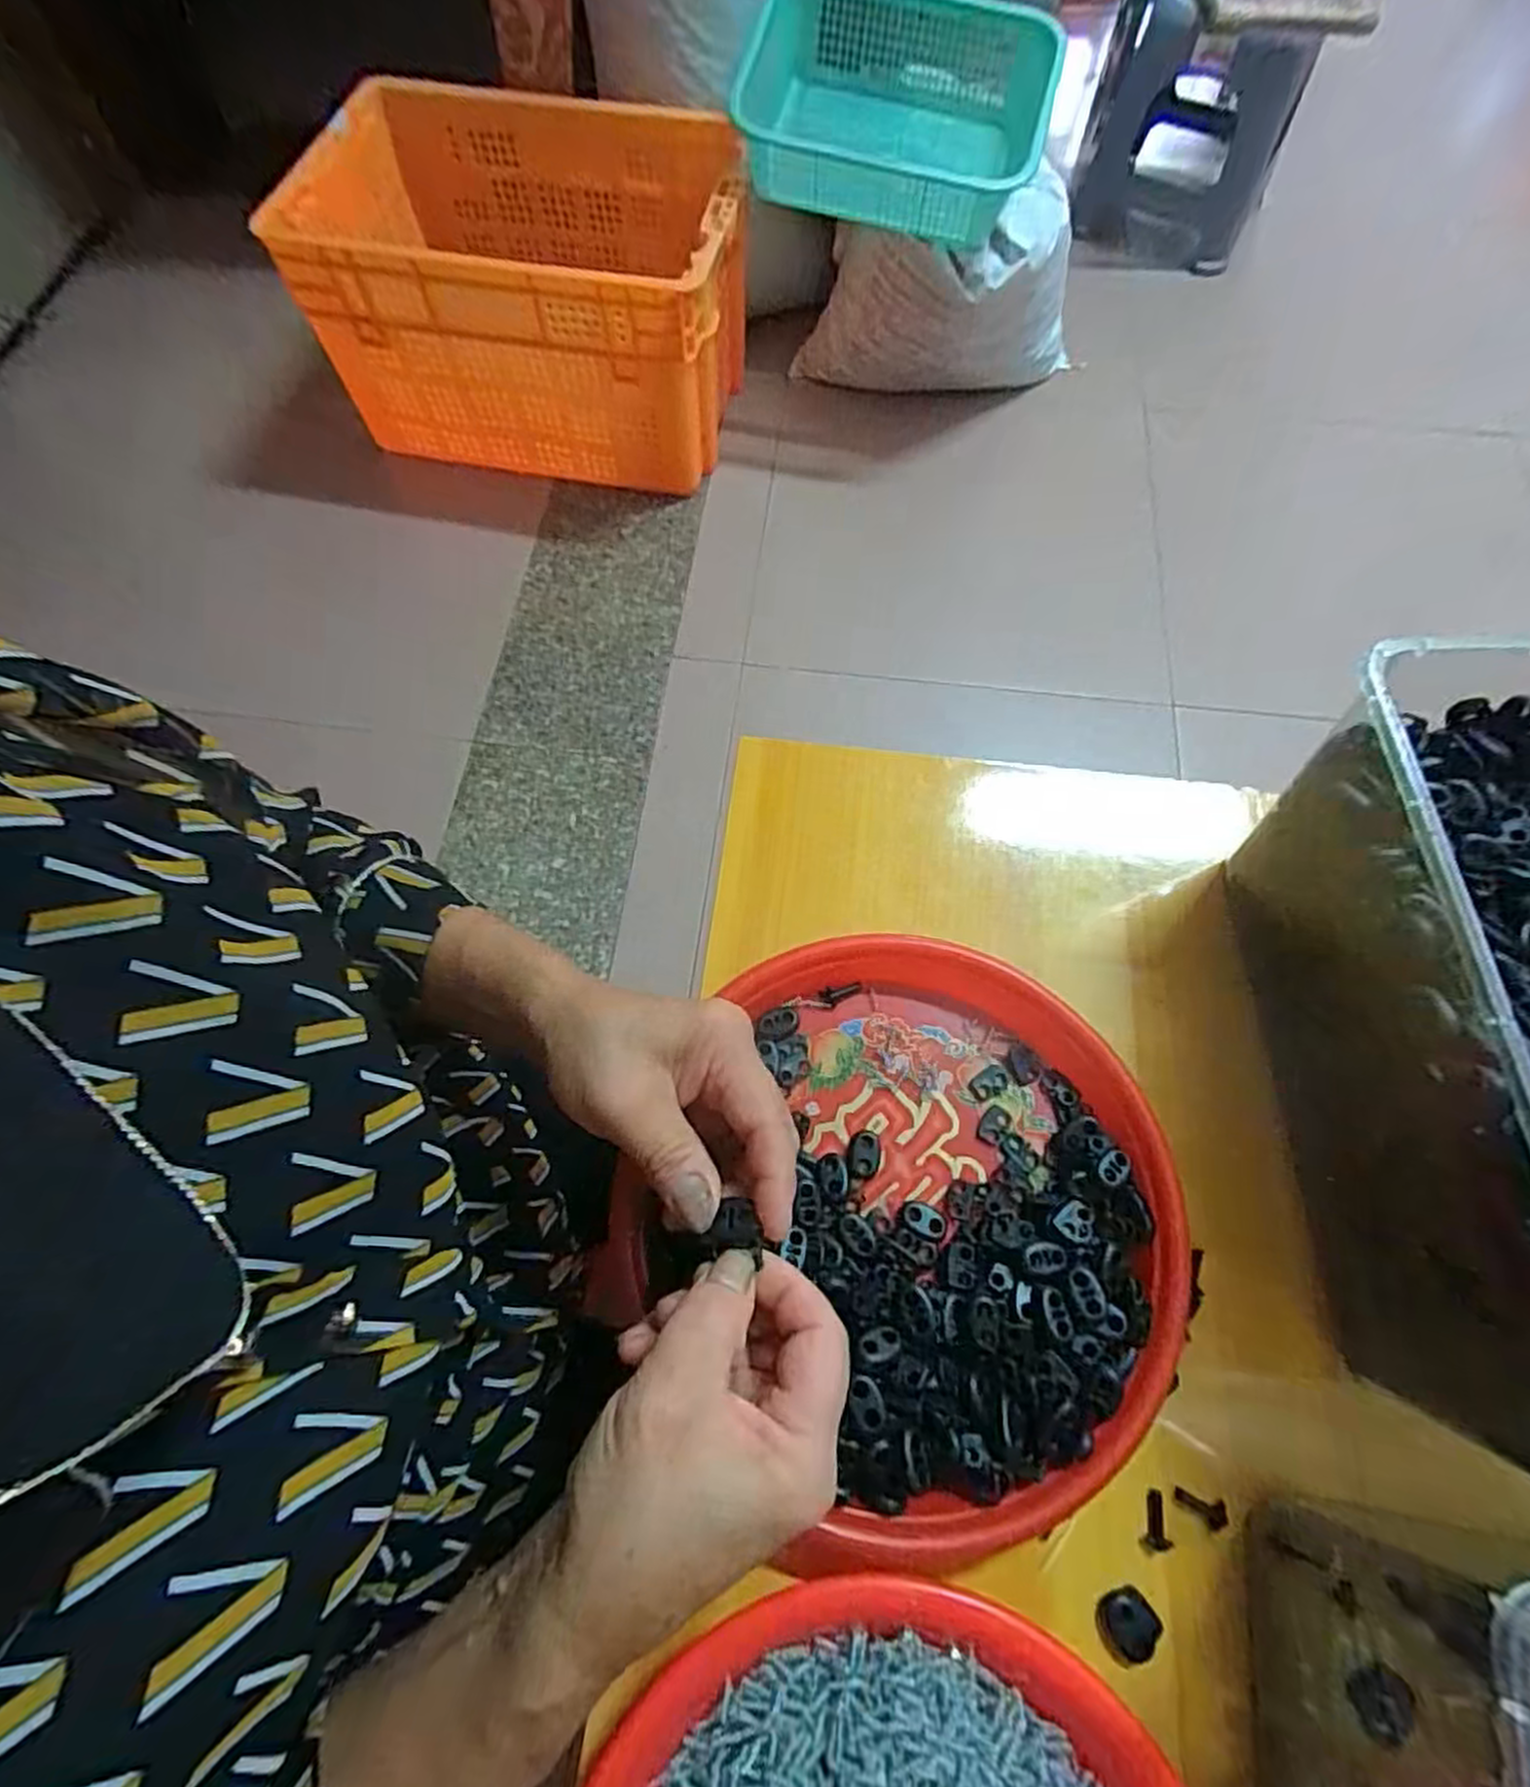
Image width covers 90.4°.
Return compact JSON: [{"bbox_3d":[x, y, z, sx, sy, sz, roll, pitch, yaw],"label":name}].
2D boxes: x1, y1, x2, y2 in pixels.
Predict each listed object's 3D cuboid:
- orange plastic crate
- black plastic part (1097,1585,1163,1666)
[{"bbox_3d":[-0.330,-0.877,1.141,0.592,0.341,0.396,12,68,5],"label":"orange plastic crate"},{"bbox_3d":[0.138,0.277,0.288,0.021,0.004,0.020,0,68,0],"label":"black plastic part"}]

